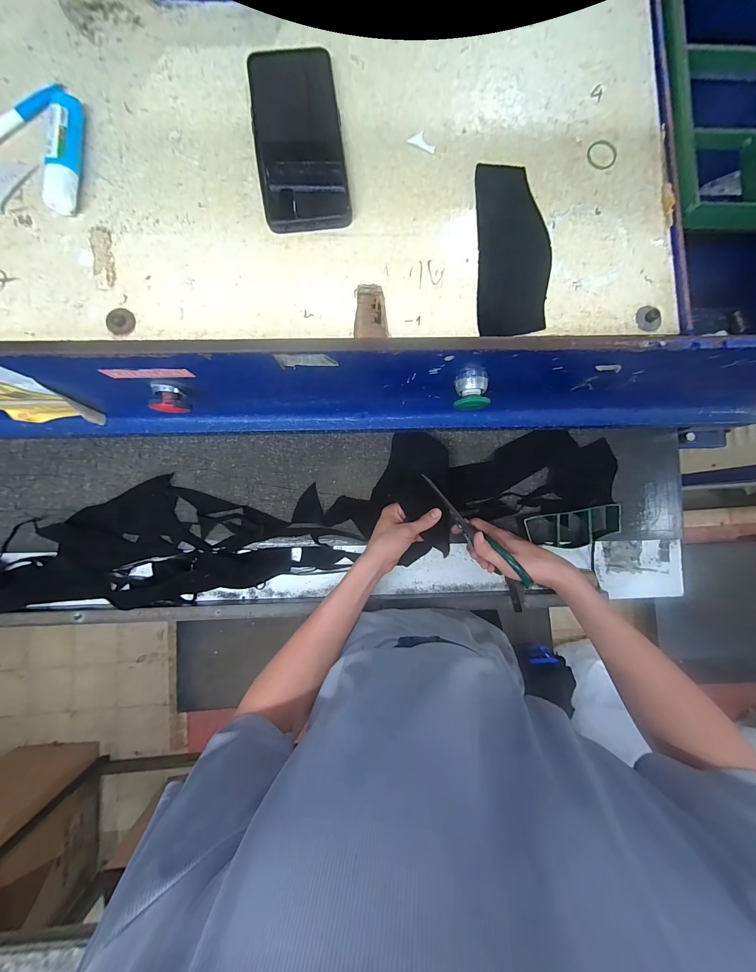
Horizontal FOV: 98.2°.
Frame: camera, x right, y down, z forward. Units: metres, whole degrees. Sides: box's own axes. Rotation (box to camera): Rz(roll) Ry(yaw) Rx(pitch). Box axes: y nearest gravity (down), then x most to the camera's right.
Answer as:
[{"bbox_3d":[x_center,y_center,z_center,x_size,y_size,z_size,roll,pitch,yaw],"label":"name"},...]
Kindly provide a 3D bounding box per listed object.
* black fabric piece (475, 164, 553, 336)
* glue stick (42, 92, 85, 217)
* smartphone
[{"bbox_3d":[0.124,-0.217,0.300,0.064,0.004,0.157,0,87,-2],"label":"black fabric piece"},{"bbox_3d":[-0.268,-0.286,0.282,0.022,0.020,0.103,3,87,-1],"label":"glue stick"},{"bbox_3d":[-0.070,-0.309,0.295,0.076,0.015,0.159,-7,87,-2],"label":"smartphone"}]

